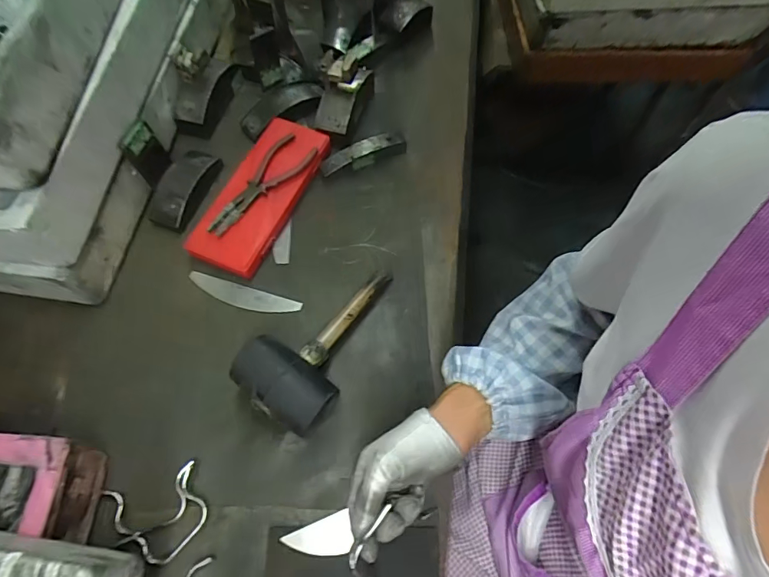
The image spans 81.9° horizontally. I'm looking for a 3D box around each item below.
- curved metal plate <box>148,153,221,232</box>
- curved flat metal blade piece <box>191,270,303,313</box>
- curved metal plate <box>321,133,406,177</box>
[{"bbox_3d":[-0.286,-0.145,0.634,0.068,0.028,0.134,27,68,11],"label":"curved metal plate"},{"bbox_3d":[-0.188,0.011,0.587,0.155,0.004,0.030,16,69,5],"label":"curved flat metal blade piece"},{"bbox_3d":[-0.031,-0.201,0.659,0.132,0.030,0.026,-24,68,-11],"label":"curved metal plate"}]

